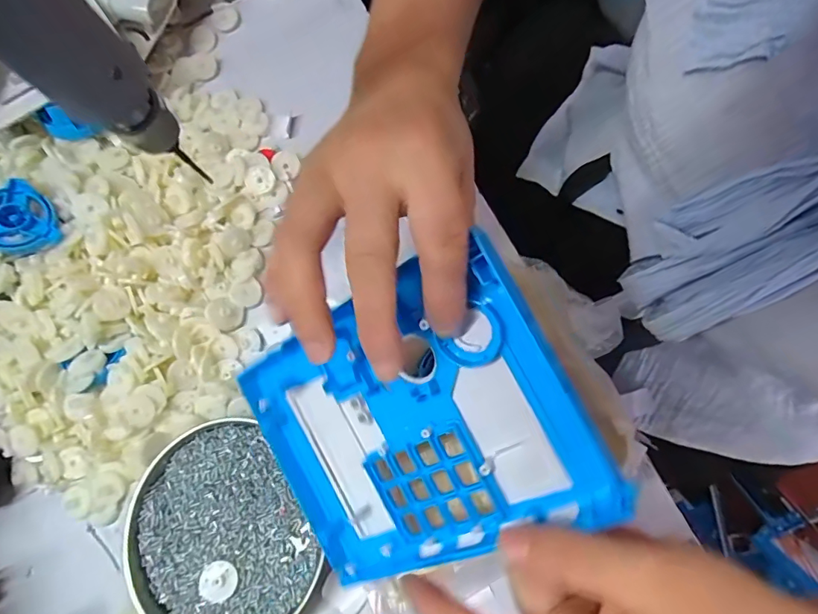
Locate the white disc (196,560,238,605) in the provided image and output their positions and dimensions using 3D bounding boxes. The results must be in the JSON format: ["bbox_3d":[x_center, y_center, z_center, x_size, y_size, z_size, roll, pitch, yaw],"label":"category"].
[{"bbox_3d":[-0.124,0.177,0.305,0.023,0.006,0.025,0,73,0],"label":"white disc"}]

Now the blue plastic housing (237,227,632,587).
[{"bbox_3d":[-0.002,0.058,0.233,0.162,0.019,0.132,-31,85,23],"label":"blue plastic housing"}]

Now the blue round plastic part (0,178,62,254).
[{"bbox_3d":[-0.283,-0.063,0.337,0.050,0.017,0.049,-23,75,-7],"label":"blue round plastic part"}]

